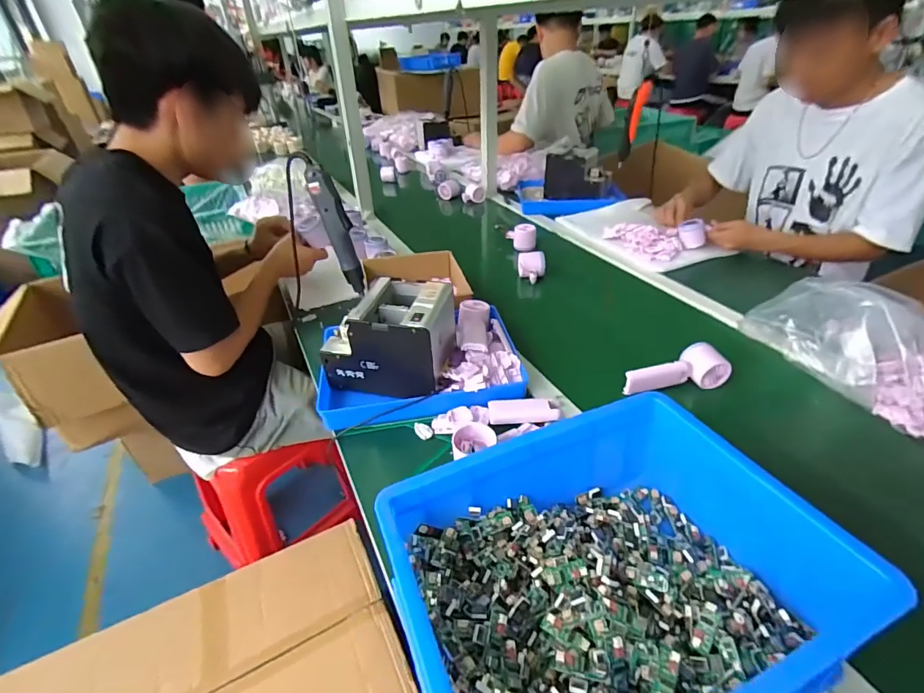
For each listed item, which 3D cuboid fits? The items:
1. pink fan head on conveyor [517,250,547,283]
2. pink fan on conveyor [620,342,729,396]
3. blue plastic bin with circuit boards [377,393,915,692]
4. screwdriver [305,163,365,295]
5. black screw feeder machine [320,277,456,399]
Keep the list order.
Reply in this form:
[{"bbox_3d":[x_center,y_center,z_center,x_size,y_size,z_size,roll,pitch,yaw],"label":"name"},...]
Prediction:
[{"bbox_3d":[0.160,-0.176,1.034,0.061,0.070,0.055,2,35,8],"label":"pink fan head on conveyor"},{"bbox_3d":[0.332,0.035,0.707,0.165,0.048,0.052,-7,35,-5],"label":"pink fan on conveyor"},{"bbox_3d":[0.128,0.202,0.403,0.343,0.115,0.260,-16,37,-16],"label":"blue plastic bin with circuit boards"},{"bbox_3d":[-0.201,-0.182,0.722,0.050,0.198,0.030,-16,37,-16],"label":"screwdriver"},{"bbox_3d":[-0.110,-0.021,0.711,0.179,0.134,0.143,7,37,16],"label":"black screw feeder machine"}]

